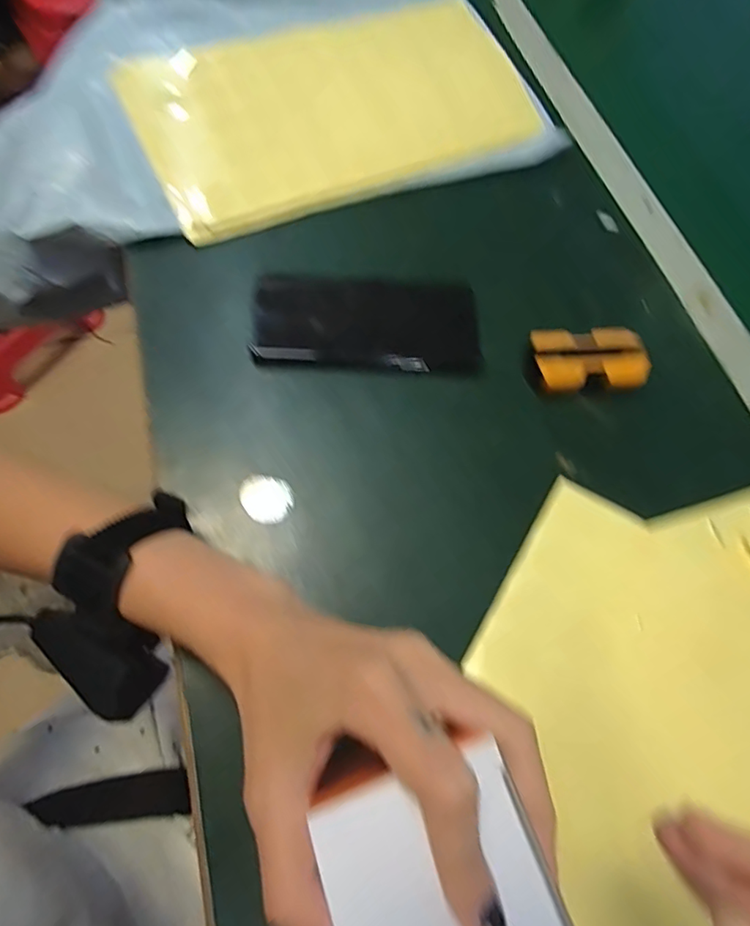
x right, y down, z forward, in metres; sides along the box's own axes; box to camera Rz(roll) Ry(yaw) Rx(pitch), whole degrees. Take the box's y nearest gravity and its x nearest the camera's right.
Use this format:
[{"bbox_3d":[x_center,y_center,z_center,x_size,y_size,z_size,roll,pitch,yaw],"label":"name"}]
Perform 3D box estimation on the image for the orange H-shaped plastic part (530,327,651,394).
[{"bbox_3d":[0.146,-0.071,0.355,0.076,0.016,0.043,-5,66,-7],"label":"orange H-shaped plastic part"}]

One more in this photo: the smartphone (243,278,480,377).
[{"bbox_3d":[-0.005,-0.095,0.358,0.150,0.012,0.072,3,65,-4],"label":"smartphone"}]

